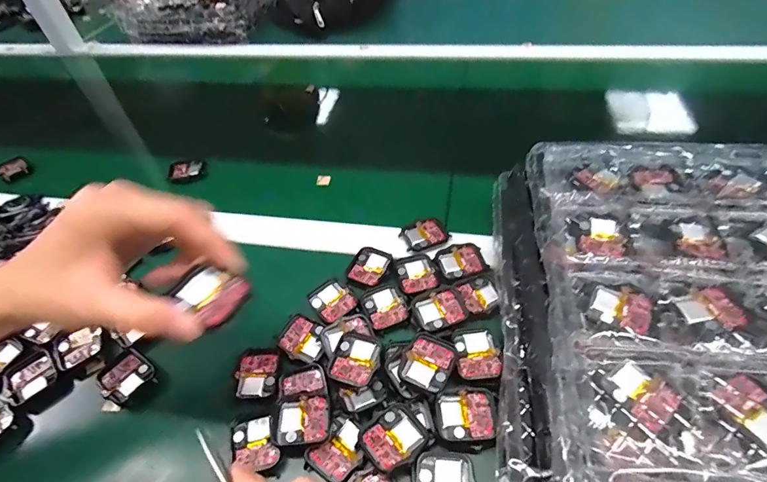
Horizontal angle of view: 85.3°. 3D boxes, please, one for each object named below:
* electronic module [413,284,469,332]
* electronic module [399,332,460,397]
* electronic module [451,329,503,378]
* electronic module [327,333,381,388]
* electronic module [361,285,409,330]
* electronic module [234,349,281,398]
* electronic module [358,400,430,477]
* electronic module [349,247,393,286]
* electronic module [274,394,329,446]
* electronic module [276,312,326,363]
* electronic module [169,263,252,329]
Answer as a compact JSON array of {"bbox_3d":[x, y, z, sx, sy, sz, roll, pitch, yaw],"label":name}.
[{"bbox_3d":[0.050,0.058,0.355,0.043,0.006,0.039,-23,49,-15],"label":"electronic module"},{"bbox_3d":[0.035,0.092,0.315,0.036,0.006,0.041,18,52,21],"label":"electronic module"},{"bbox_3d":[0.073,0.087,0.326,0.033,0.007,0.038,-6,47,0],"label":"electronic module"},{"bbox_3d":[-0.022,0.094,0.334,0.037,0.011,0.042,12,50,17],"label":"electronic module"},{"bbox_3d":[0.001,0.059,0.371,0.035,0.005,0.039,-19,48,-11],"label":"electronic module"},{"bbox_3d":[-0.103,0.108,0.340,0.033,0.008,0.038,-3,47,4],"label":"electronic module"},{"bbox_3d":[0.007,0.137,0.290,0.042,0.009,0.038,-36,54,-25],"label":"electronic module"},{"bbox_3d":[-0.012,0.024,0.402,0.034,0.004,0.042,16,51,20],"label":"electronic module"},{"bbox_3d":[-0.059,0.130,0.304,0.040,0.004,0.034,-6,47,0],"label":"electronic module"},{"bbox_3d":[-0.067,0.083,0.353,0.041,0.011,0.035,24,54,25],"label":"electronic module"},{"bbox_3d":[-0.101,0.031,0.246,0.040,0.006,0.032,21,53,23],"label":"electronic module"}]

